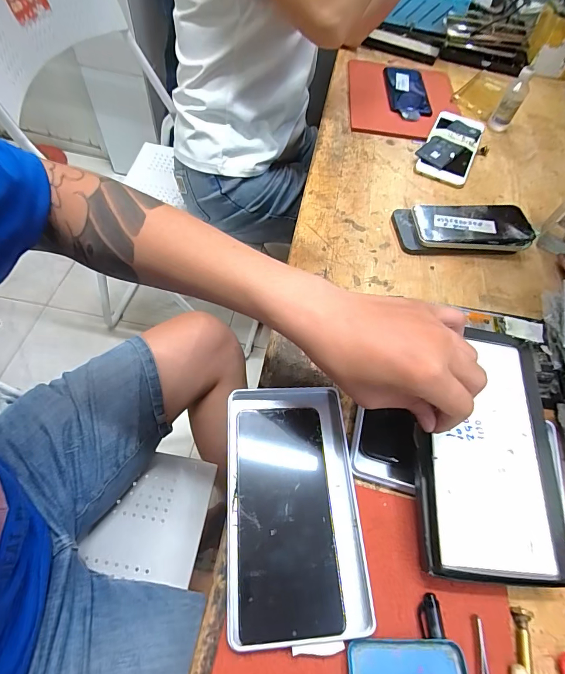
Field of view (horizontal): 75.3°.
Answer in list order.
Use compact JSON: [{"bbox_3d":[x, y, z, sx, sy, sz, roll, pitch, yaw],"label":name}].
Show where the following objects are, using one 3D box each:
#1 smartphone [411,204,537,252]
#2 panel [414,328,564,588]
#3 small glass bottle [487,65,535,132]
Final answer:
[{"bbox_3d":[0.242,-0.143,0.471,0.139,0.017,0.070,0,61,4],"label":"smartphone"},{"bbox_3d":[0.170,0.090,0.303,0.123,0.017,0.191,8,66,-6],"label":"panel"},{"bbox_3d":[0.373,-0.384,0.601,0.034,0.096,0.037,32,61,13],"label":"small glass bottle"}]

